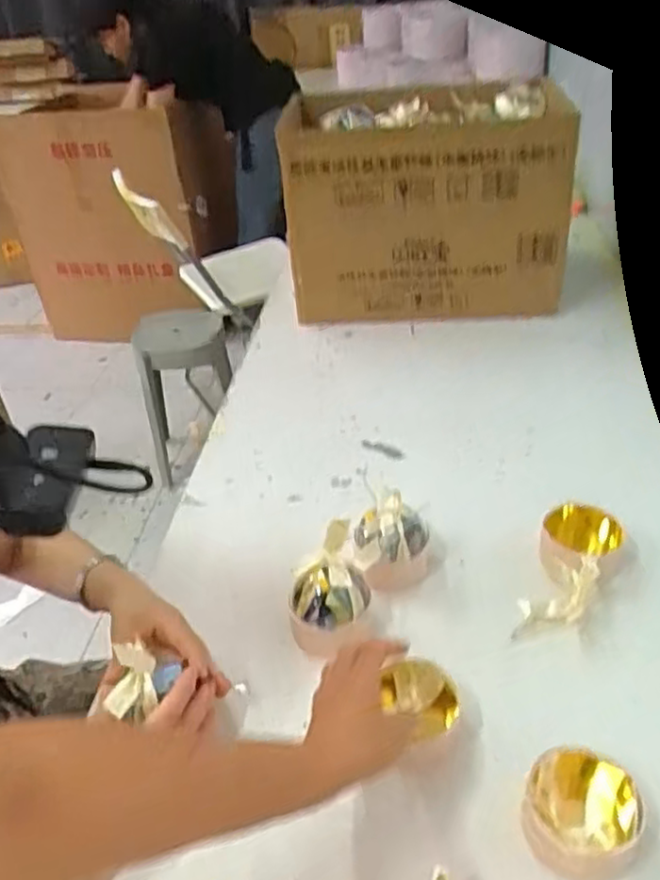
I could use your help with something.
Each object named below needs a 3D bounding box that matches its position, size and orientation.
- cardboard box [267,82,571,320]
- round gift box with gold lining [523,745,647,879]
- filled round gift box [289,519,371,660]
[{"bbox_3d":[0.153,-0.440,1.257,0.450,0.357,0.356,-4,35,2],"label":"cardboard box"},{"bbox_3d":[0.189,0.282,0.527,0.079,0.042,0.080,-4,35,2],"label":"round gift box with gold lining"},{"bbox_3d":[-0.001,0.146,0.674,0.079,0.094,0.072,-4,35,2],"label":"filled round gift box"}]

